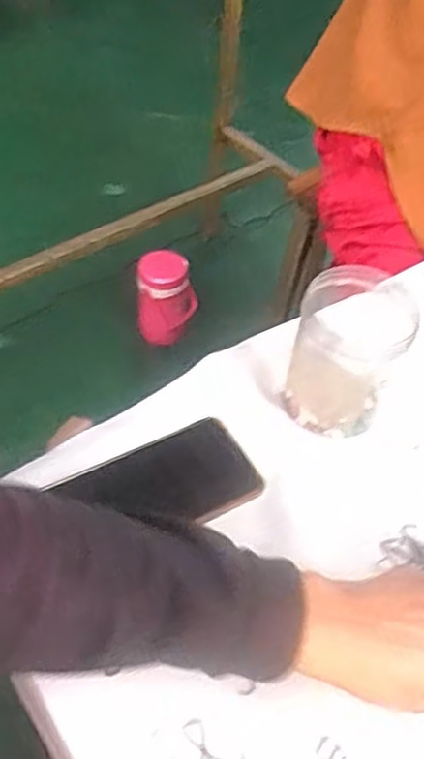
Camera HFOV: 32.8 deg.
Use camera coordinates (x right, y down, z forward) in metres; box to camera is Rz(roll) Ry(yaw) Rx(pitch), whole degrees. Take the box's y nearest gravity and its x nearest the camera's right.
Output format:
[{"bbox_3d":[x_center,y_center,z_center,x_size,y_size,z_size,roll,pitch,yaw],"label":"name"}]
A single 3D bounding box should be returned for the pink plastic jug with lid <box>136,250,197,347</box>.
[{"bbox_3d":[-0.104,-0.174,1.670,0.134,0.208,0.097,0,49,-6],"label":"pink plastic jug with lid"}]

